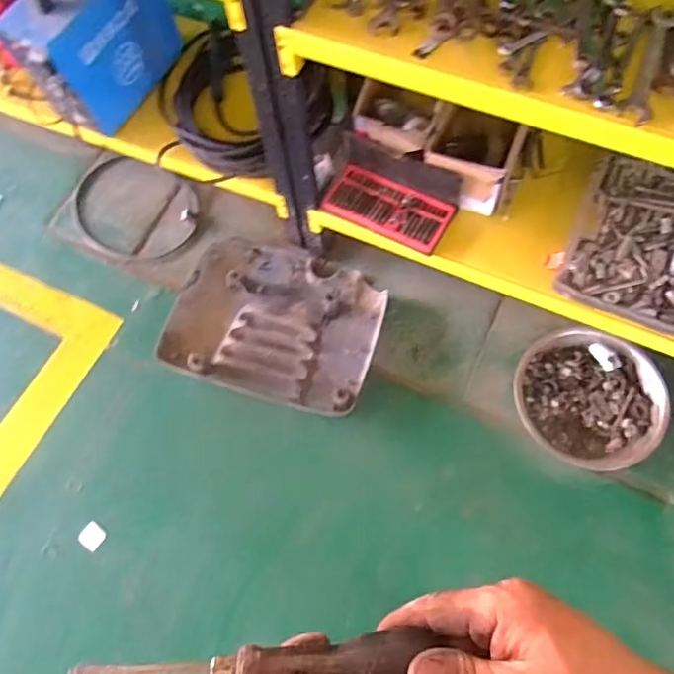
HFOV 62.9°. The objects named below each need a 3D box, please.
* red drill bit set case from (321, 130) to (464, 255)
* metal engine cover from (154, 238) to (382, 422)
[{"bbox_3d":[0.133,-0.345,1.358,0.306,0.113,0.160,26,72,13],"label":"red drill bit set case"},{"bbox_3d":[-0.165,-0.051,1.526,0.549,0.074,0.436,15,66,8],"label":"metal engine cover"}]

